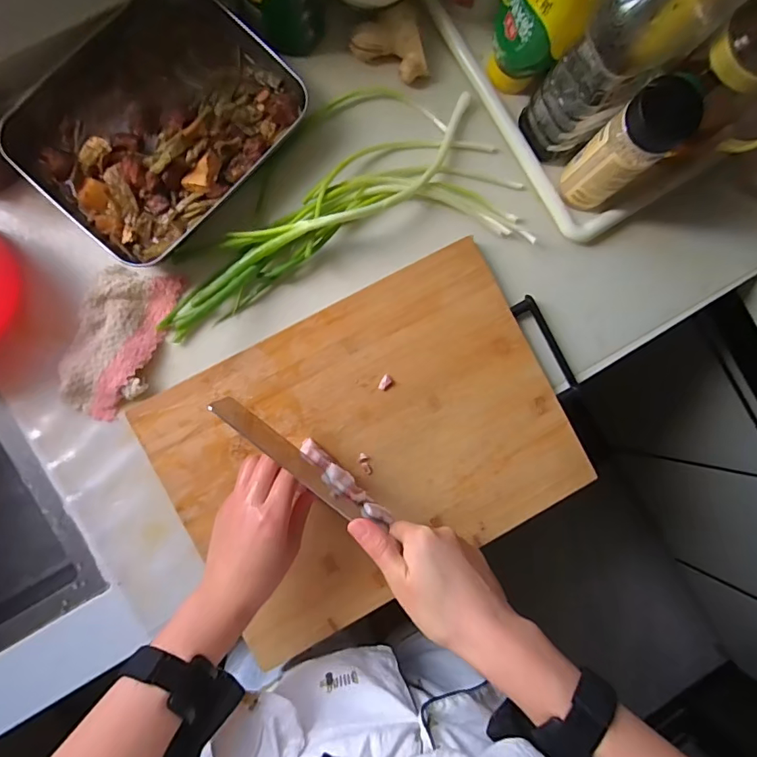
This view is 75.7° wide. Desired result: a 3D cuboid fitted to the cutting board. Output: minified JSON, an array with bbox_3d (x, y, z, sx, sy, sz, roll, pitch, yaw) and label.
[{"bbox_3d":[-0.004,0.069,0.505,0.392,0.017,0.289,-28,90,-5],"label":"cutting board"}]

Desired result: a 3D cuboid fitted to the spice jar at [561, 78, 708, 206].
[{"bbox_3d":[0.236,-0.219,0.470,0.051,0.149,0.056,0,88,-5],"label":"spice jar"}]

